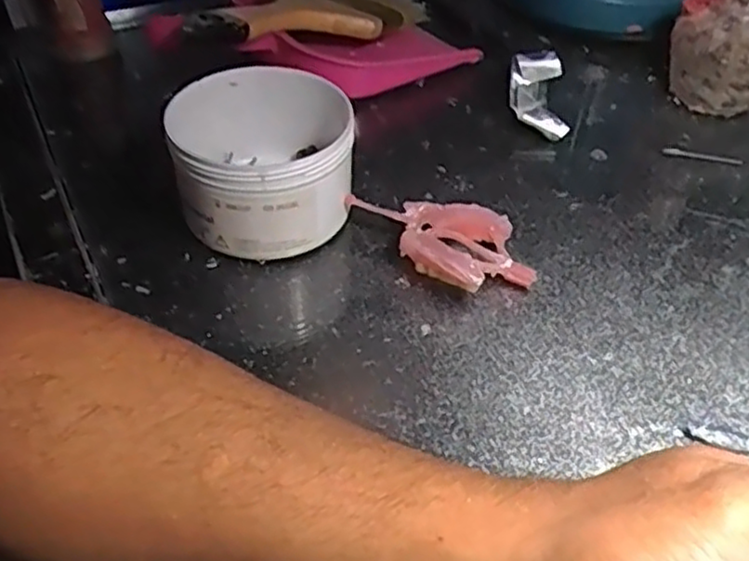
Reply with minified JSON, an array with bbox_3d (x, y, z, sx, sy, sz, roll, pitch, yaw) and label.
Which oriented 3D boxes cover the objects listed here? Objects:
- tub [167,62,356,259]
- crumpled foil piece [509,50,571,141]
[{"bbox_3d":[-0.057,-0.062,0.374,0.085,0.066,0.091,1,45,-1],"label":"tub"},{"bbox_3d":[0.107,-0.121,0.473,0.033,0.029,0.069,2,45,0],"label":"crumpled foil piece"}]

